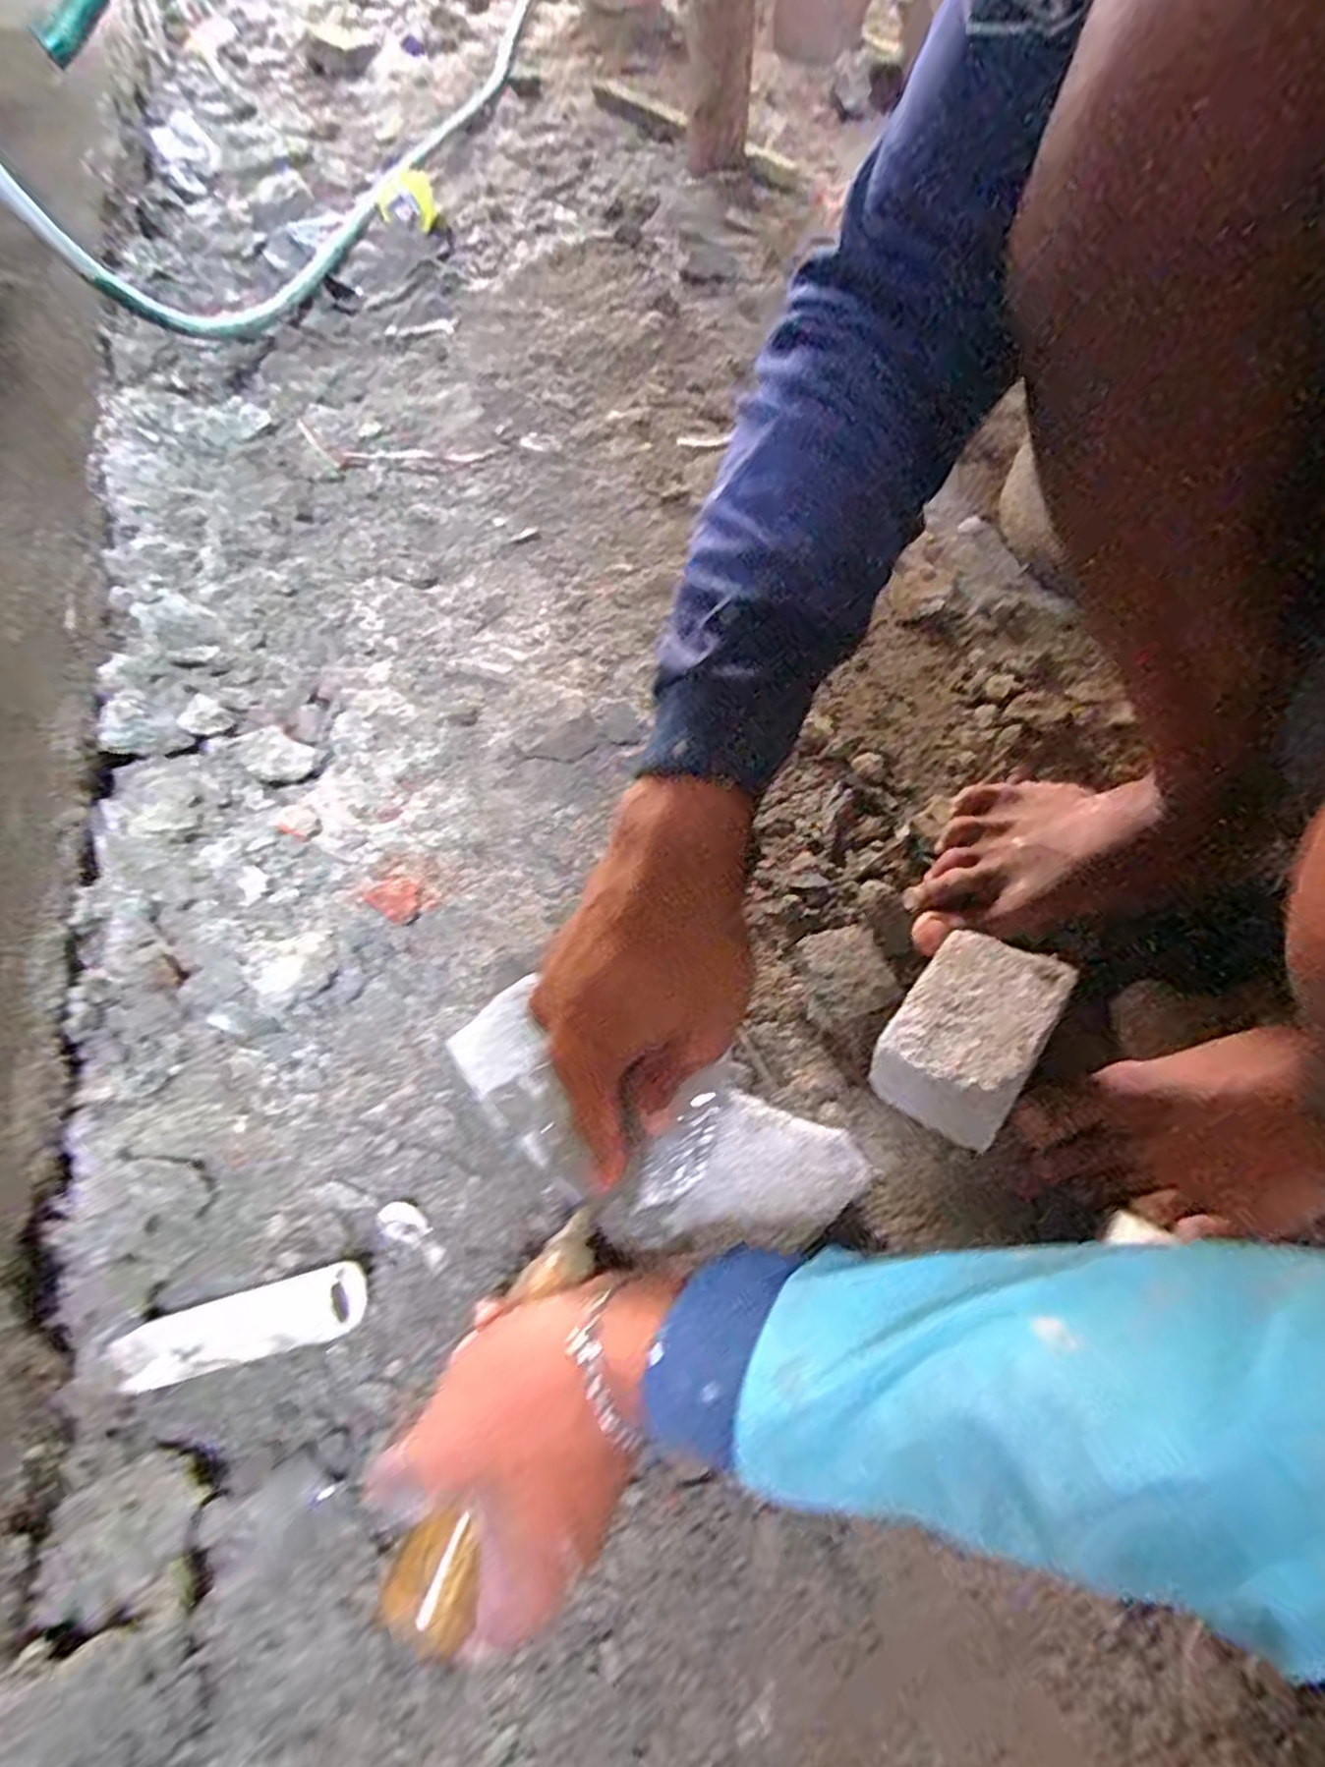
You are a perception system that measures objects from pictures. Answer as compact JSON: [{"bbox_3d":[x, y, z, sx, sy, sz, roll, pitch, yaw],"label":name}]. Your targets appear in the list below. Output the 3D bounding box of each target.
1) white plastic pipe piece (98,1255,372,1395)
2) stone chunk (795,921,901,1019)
[{"bbox_3d":[-0.216,0.227,0.392,0.128,0.029,0.034,-13,61,-6],"label":"white plastic pipe piece"},{"bbox_3d":[0.119,0.056,0.496,0.056,0.024,0.063,-14,62,-7],"label":"stone chunk"}]

